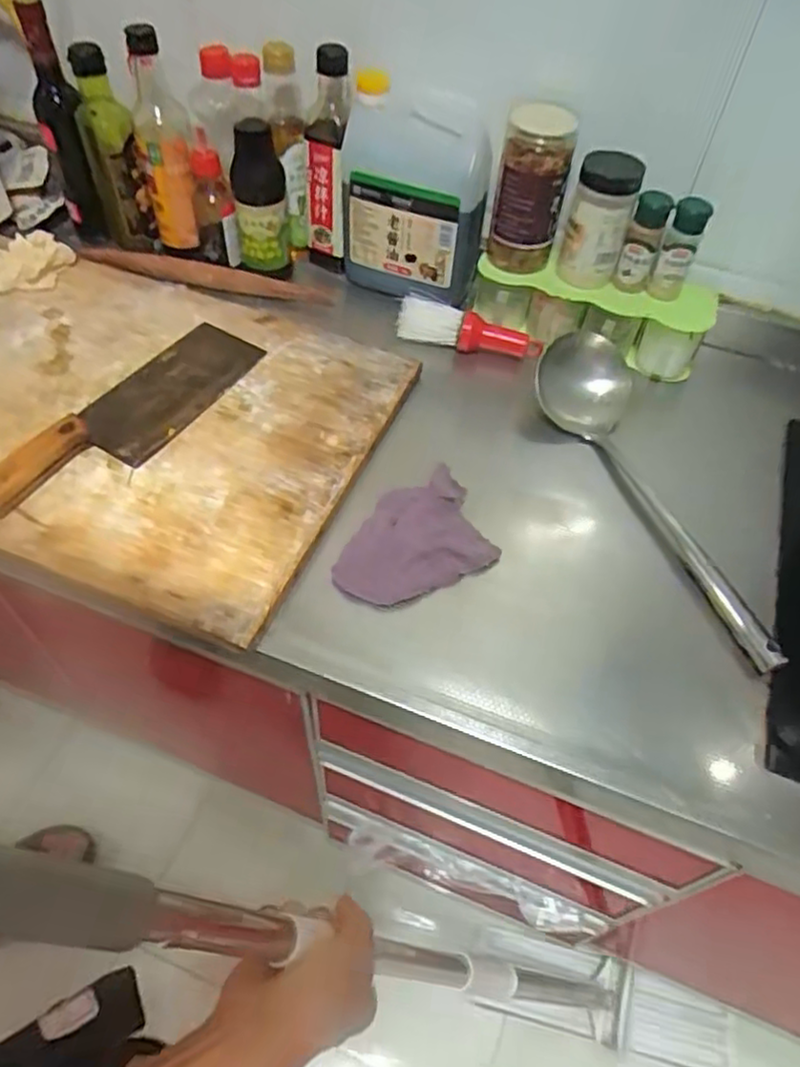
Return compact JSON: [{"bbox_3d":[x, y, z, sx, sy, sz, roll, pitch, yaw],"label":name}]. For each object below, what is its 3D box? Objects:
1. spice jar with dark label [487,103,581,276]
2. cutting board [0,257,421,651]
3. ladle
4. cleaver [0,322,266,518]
[{"bbox_3d":[0.147,-0.390,0.772,0.080,0.163,0.085,6,54,1],"label":"spice jar with dark label"},{"bbox_3d":[-0.332,-0.152,0.734,0.602,0.033,0.402,20,56,8],"label":"cutting board"},{"bbox_3d":[0.253,-0.045,0.688,0.109,0.065,0.397,-11,56,-11],"label":"ladle"},{"bbox_3d":[-0.287,-0.133,0.712,0.116,0.034,0.331,33,59,19],"label":"cleaver"}]

